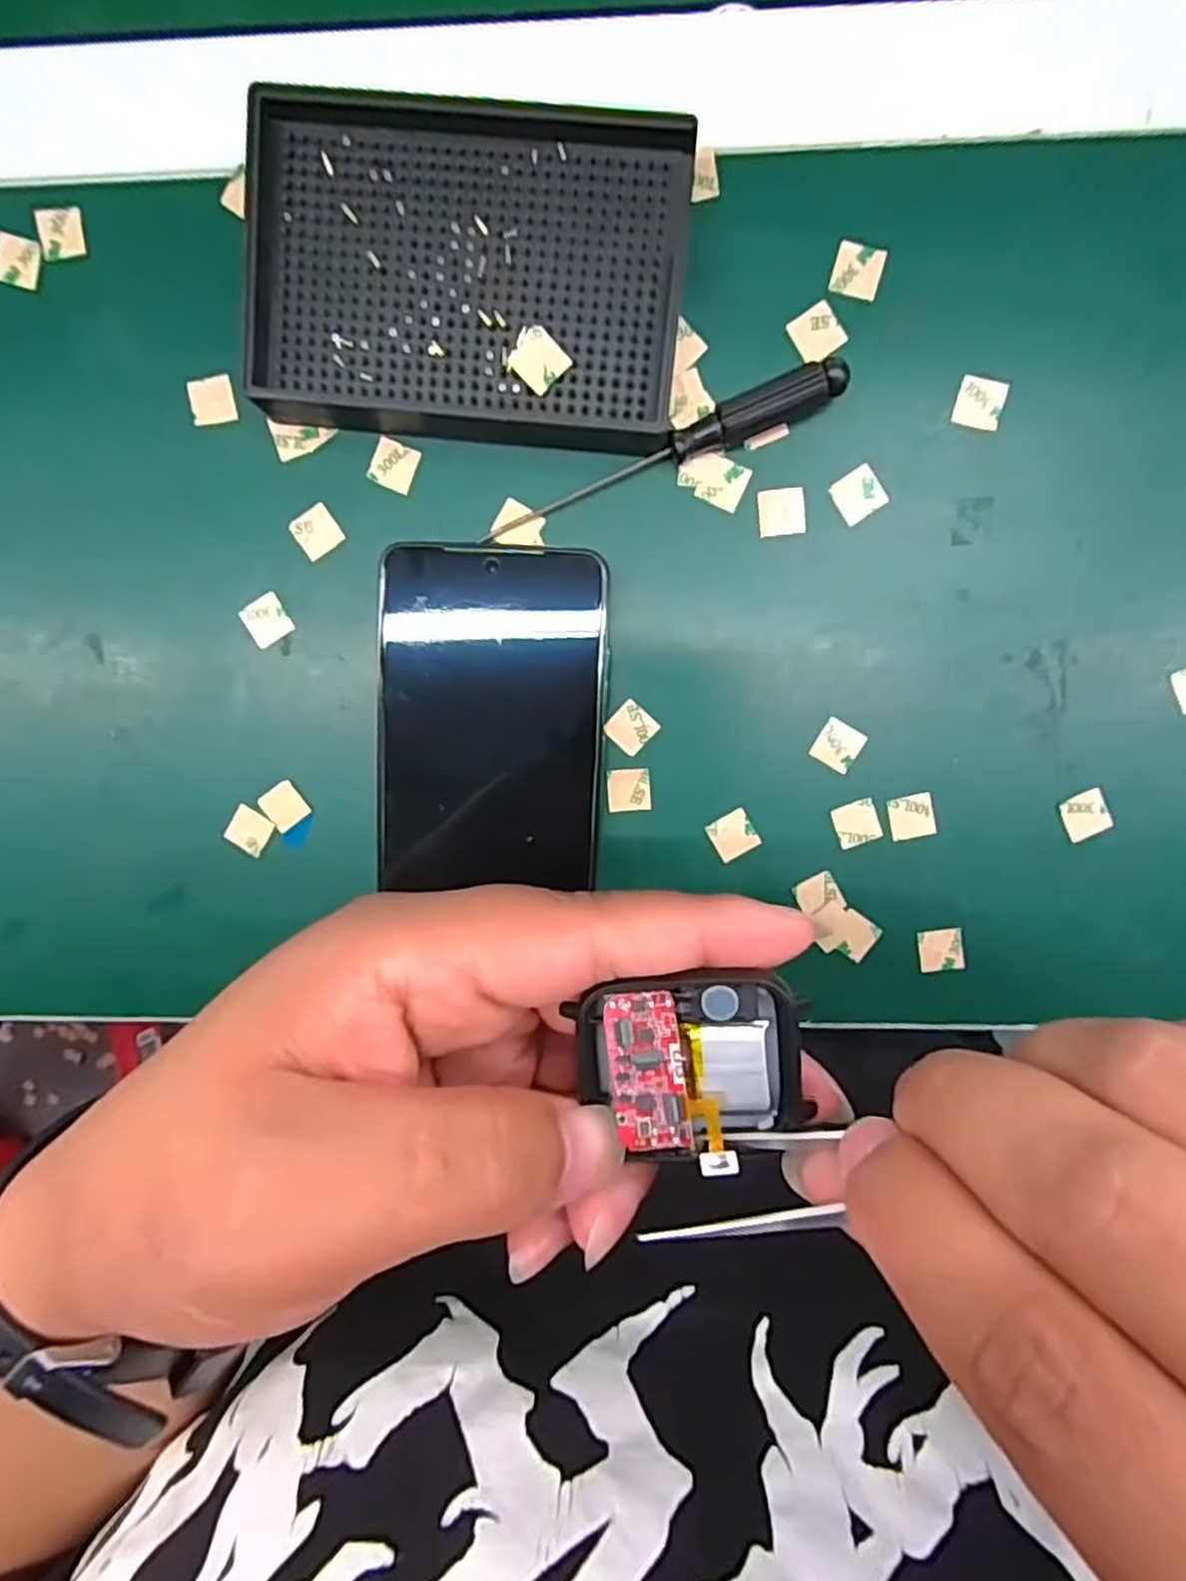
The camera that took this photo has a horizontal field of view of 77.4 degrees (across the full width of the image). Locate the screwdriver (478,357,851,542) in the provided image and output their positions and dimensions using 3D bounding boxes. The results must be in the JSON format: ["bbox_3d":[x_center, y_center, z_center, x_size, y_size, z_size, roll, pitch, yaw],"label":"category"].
[{"bbox_3d":[0.022,-0.112,0.248,0.126,0.013,0.012,-21,96,5],"label":"screwdriver"}]

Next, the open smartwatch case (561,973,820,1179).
[{"bbox_3d":[0.020,0.054,0.145,0.043,0.011,0.034,-2,97,3],"label":"open smartwatch case"}]

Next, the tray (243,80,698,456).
[{"bbox_3d":[-0.039,-0.167,0.240,0.135,0.022,0.095,7,98,2],"label":"tray"}]

